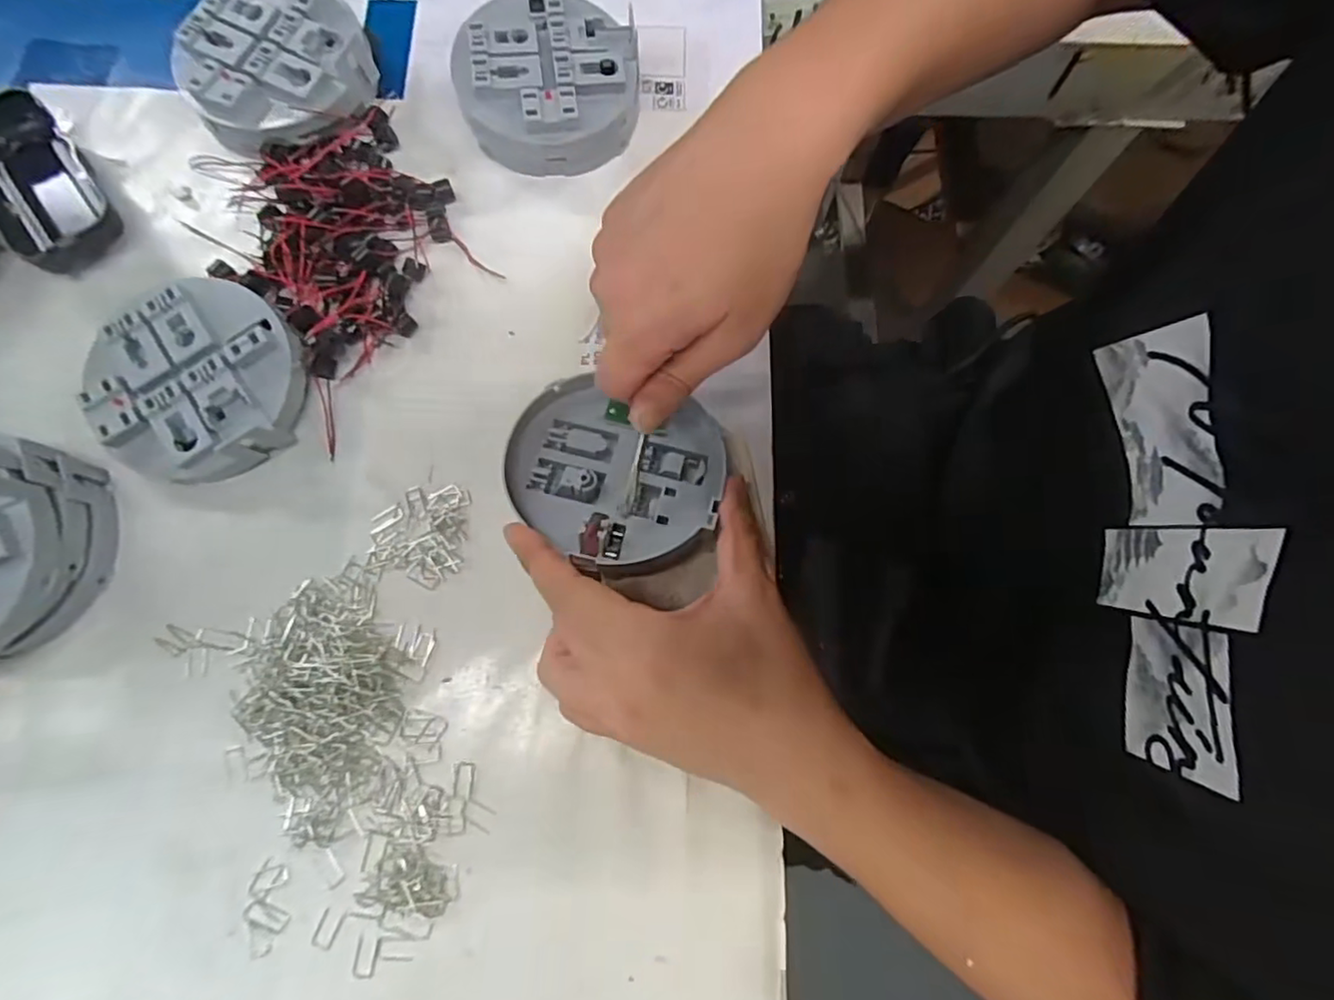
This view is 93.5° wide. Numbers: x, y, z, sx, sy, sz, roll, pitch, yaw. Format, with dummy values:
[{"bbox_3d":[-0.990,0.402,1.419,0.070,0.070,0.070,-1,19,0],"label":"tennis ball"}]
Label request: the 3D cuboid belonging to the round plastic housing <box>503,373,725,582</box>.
[{"bbox_3d":[-0.026,-0.014,0.302,0.103,0.025,0.093,16,75,3],"label":"round plastic housing"}]

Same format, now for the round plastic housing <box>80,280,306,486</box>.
[{"bbox_3d":[-0.235,-0.059,0.318,0.096,0.032,0.094,0,75,-1],"label":"round plastic housing"}]

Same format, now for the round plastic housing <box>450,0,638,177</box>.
[{"bbox_3d":[-0.068,-0.244,0.367,0.099,0.042,0.097,0,75,-1],"label":"round plastic housing"}]

